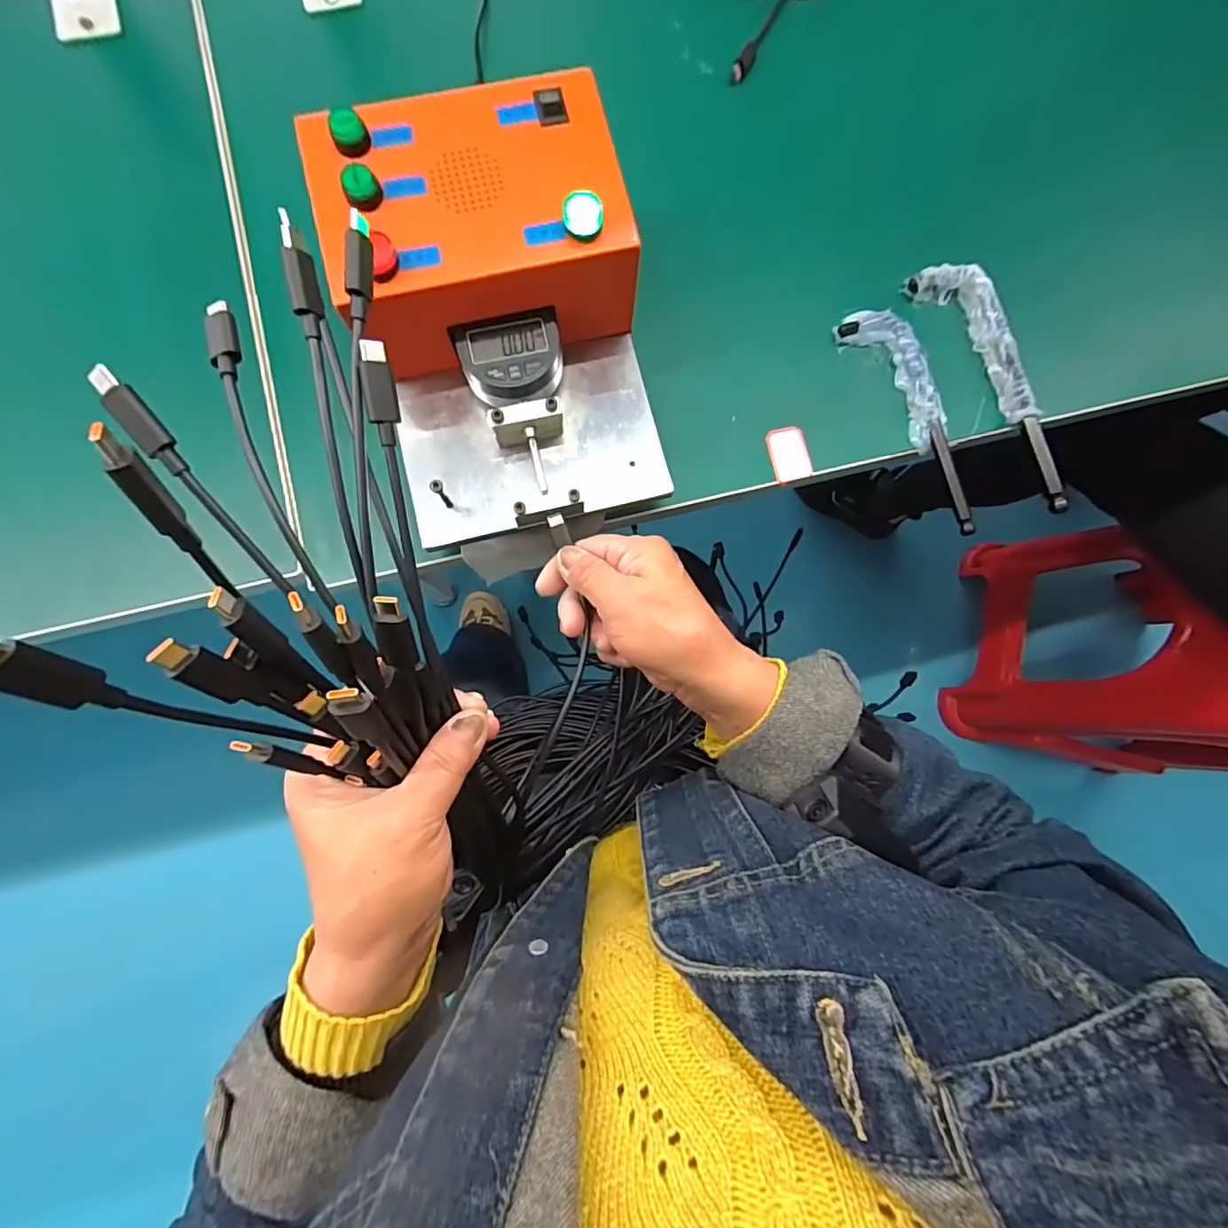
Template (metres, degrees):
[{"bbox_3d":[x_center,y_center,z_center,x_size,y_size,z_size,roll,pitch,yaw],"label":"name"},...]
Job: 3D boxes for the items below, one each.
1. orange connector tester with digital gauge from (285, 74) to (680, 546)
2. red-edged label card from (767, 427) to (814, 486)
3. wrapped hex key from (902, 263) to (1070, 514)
[{"bbox_3d":[-0.061,-0.156,0.301,0.151,0.100,0.209,-14,85,-4],"label":"orange connector tester with digital gauge"},{"bbox_3d":[0.114,-0.104,0.344,0.025,0.004,0.036,-12,85,-3],"label":"red-edged label card"},{"bbox_3d":[0.257,-0.154,0.350,0.040,0.018,0.178,-27,86,-5],"label":"wrapped hex key"}]

